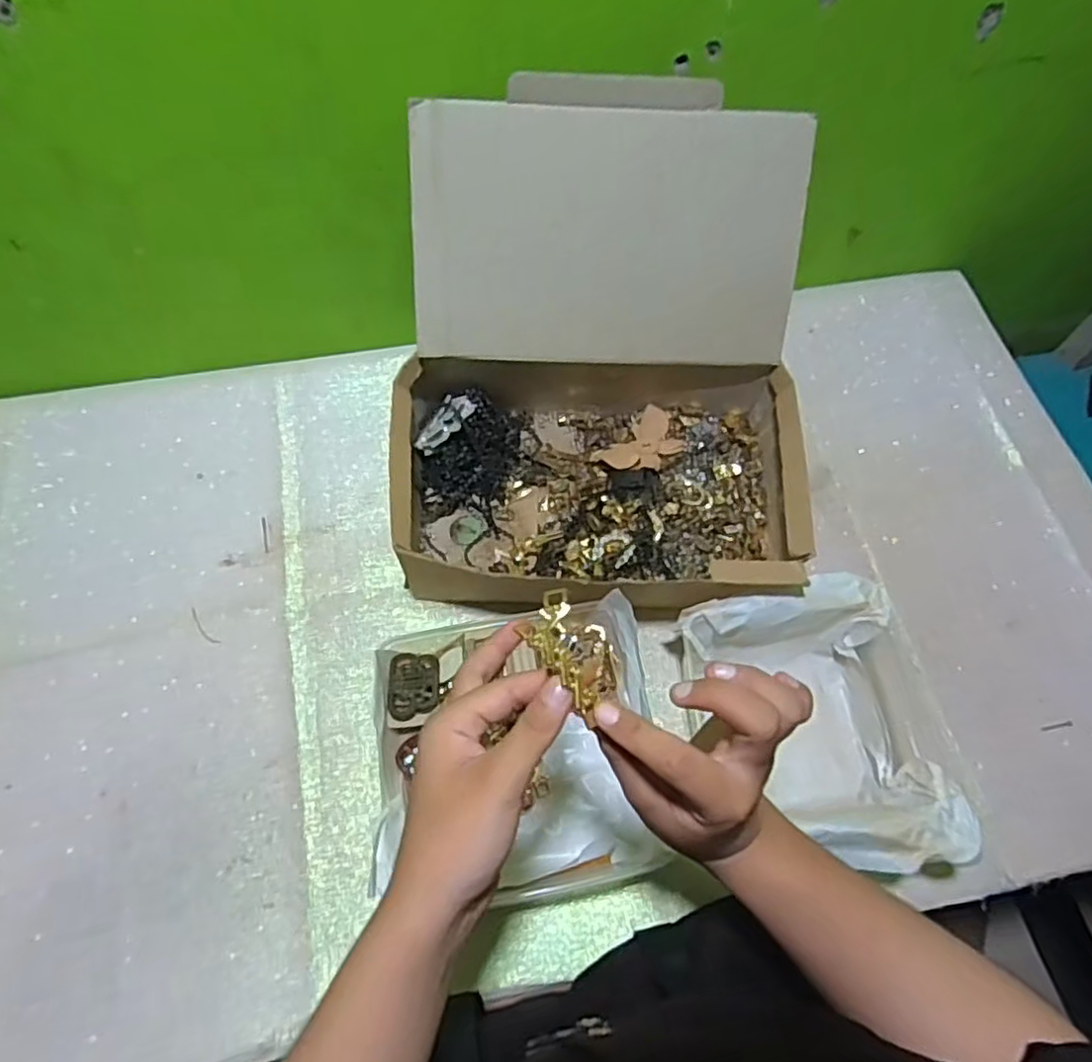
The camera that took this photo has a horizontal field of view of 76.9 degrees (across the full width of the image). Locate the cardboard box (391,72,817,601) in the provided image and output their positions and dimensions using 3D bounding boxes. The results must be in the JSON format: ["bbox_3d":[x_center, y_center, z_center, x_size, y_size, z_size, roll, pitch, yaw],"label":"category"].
[{"bbox_3d":[0.045,-0.123,0.561,0.331,0.249,0.331,1,64,-3],"label":"cardboard box"}]

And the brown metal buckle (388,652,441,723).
[{"bbox_3d":[-0.101,0.118,0.527,0.039,0.004,0.053,-2,56,-11],"label":"brown metal buckle"}]

